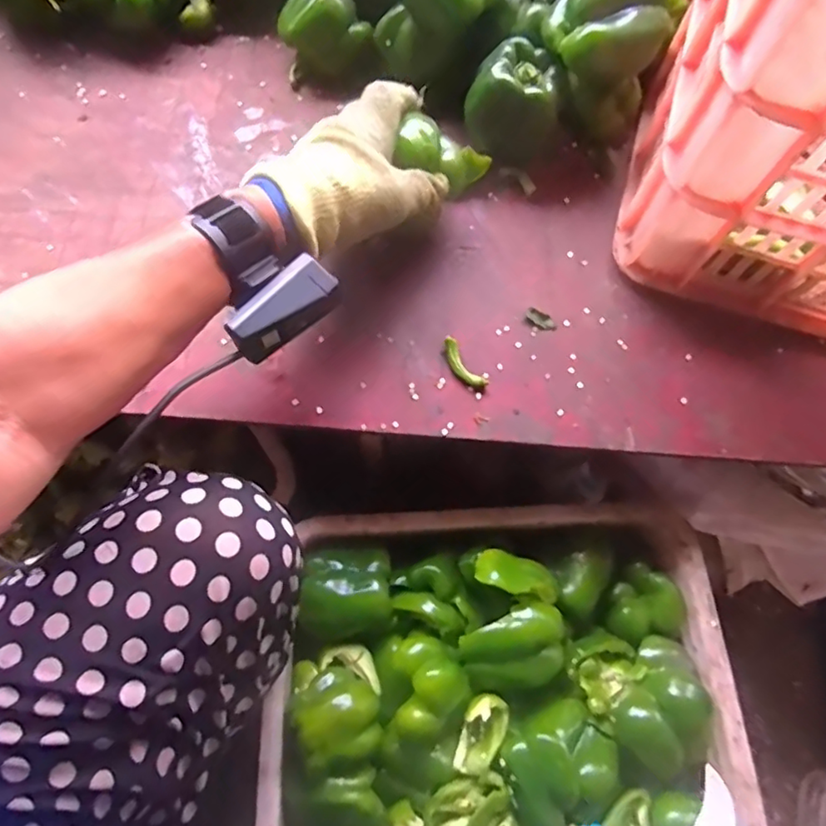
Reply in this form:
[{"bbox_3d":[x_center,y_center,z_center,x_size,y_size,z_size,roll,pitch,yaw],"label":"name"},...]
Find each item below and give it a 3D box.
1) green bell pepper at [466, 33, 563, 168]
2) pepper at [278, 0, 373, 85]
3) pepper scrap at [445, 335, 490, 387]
[{"bbox_3d":[0.085,-0.260,0.496,0.073,0.074,0.061,9,68,1],"label":"green bell pepper"},{"bbox_3d":[-0.083,-0.347,0.530,0.063,0.064,0.077,-38,75,-16],"label":"pepper"},{"bbox_3d":[0.038,-0.037,0.447,0.017,0.009,0.047,-36,75,-15],"label":"pepper scrap"}]

